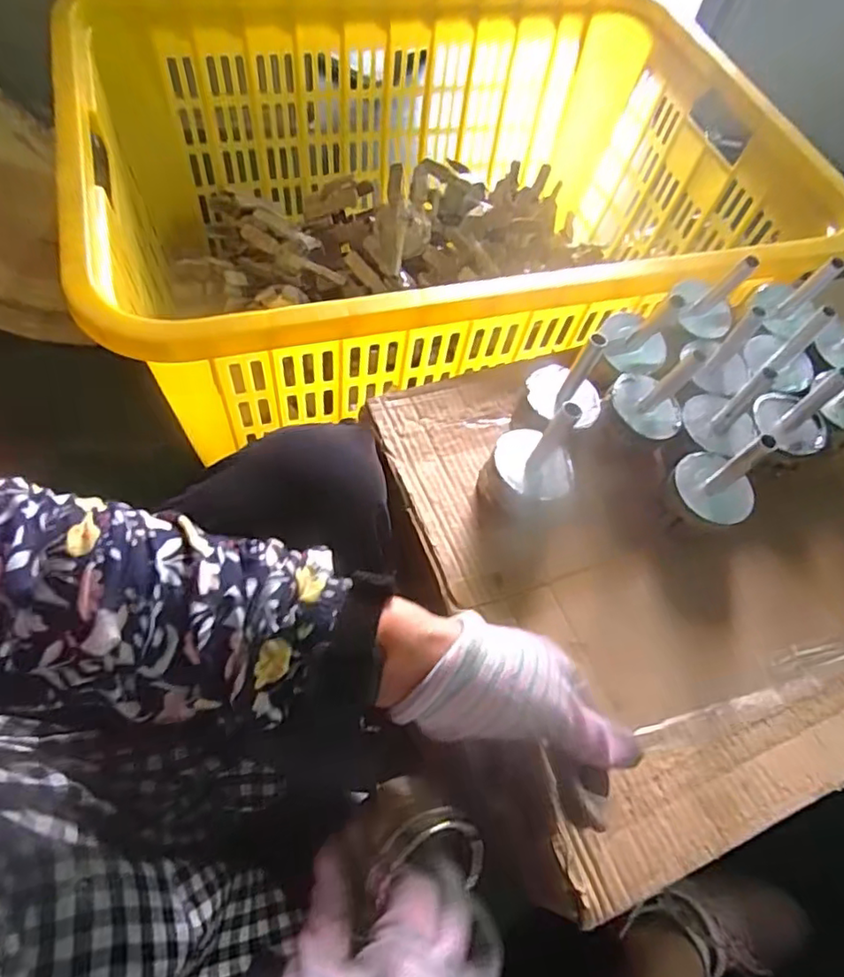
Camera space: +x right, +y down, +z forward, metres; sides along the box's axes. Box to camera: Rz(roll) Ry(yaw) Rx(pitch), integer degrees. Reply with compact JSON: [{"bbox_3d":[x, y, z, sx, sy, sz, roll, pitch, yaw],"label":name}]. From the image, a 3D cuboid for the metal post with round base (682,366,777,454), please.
[{"bbox_3d":[0.243,-0.063,0.471,0.059,0.057,0.050,40,70,17],"label":"metal post with round base"}]

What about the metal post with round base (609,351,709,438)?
[{"bbox_3d":[0.185,-0.079,0.468,0.062,0.064,0.055,36,68,15],"label":"metal post with round base"}]

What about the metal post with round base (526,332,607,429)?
[{"bbox_3d":[0.111,-0.089,0.455,0.054,0.066,0.055,26,66,11],"label":"metal post with round base"}]

